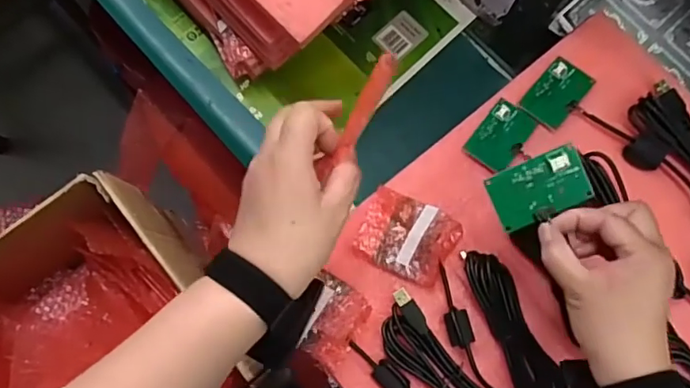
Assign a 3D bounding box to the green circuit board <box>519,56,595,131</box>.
[{"bbox_3d":[0.208,-0.099,0.516,0.042,0.008,0.070,40,81,6],"label":"green circuit board"}]

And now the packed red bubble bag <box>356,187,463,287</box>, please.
[{"bbox_3d":[0.056,0.038,0.477,0.084,0.023,0.071,27,80,3],"label":"packed red bubble bag"}]

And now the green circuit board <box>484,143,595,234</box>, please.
[{"bbox_3d":[0.143,-0.004,0.388,0.068,0.007,0.044,-25,95,7],"label":"green circuit board"}]

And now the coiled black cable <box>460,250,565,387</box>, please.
[{"bbox_3d":[0.149,0.119,0.465,0.044,0.019,0.148,-17,81,-4],"label":"coiled black cable"}]

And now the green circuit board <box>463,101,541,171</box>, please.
[{"bbox_3d":[0.152,-0.056,0.510,0.044,0.004,0.067,37,81,5],"label":"green circuit board"}]

